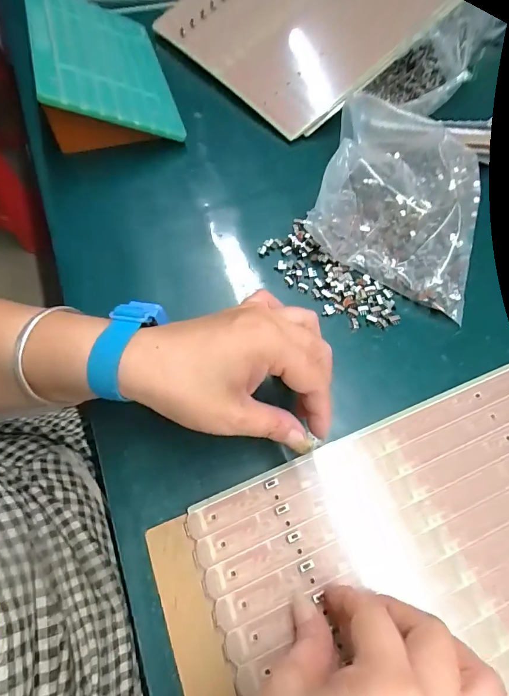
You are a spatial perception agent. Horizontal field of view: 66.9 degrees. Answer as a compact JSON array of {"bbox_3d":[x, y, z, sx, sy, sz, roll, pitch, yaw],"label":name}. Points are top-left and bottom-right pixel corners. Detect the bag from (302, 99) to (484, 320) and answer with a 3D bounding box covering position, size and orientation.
[{"bbox_3d":[0.139,-0.154,0.357,0.147,0.062,0.225,15,65,9],"label":"bag"}]

